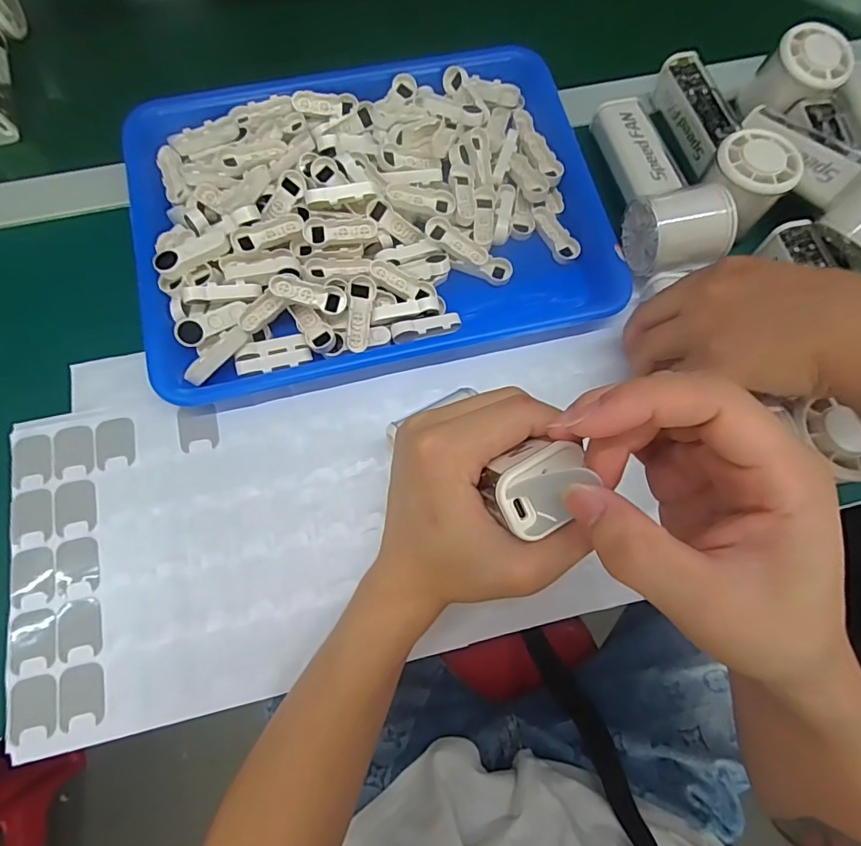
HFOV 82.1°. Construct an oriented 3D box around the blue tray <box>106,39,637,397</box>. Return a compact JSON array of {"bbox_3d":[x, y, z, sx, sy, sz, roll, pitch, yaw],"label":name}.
[{"bbox_3d":[-0.045,-0.160,0.369,0.335,0.035,0.249,-14,74,-6],"label":"blue tray"}]

